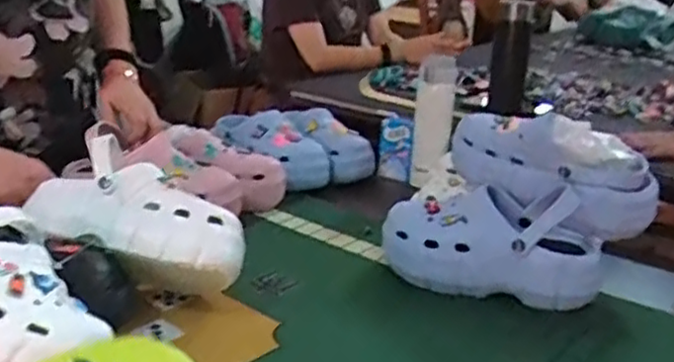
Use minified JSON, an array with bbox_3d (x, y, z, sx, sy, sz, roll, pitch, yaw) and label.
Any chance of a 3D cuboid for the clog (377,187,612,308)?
[{"bbox_3d":[0.195,0.079,0.892,0.270,0.120,0.118,10,21,22],"label":"clog"}]

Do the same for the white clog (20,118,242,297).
[{"bbox_3d":[-0.221,0.042,0.798,0.247,0.086,0.124,26,26,14],"label":"white clog"}]

